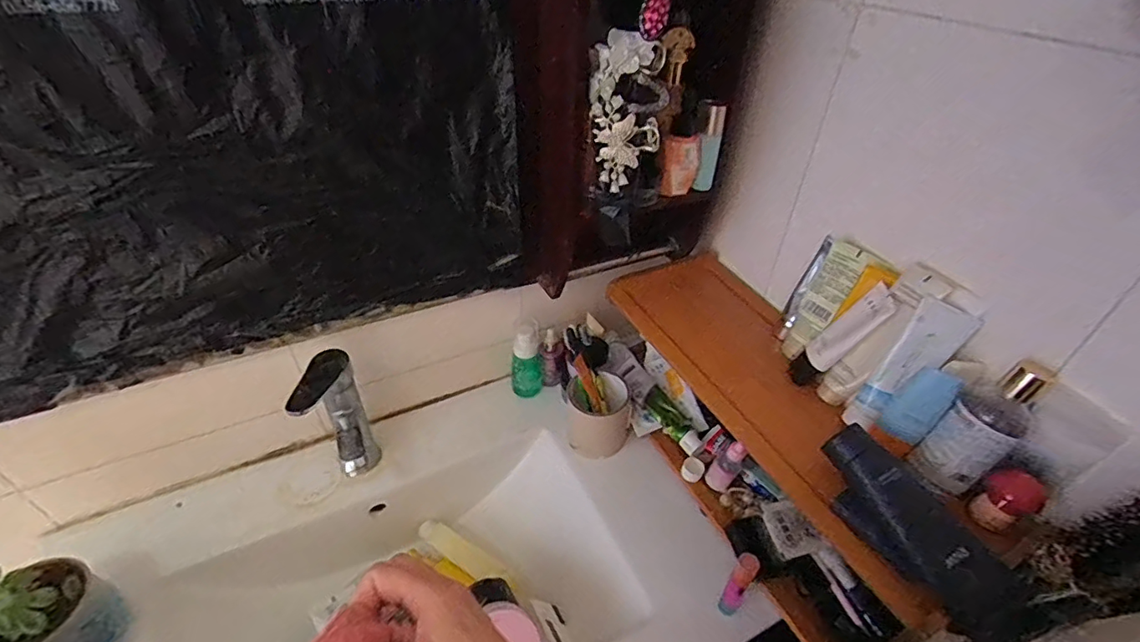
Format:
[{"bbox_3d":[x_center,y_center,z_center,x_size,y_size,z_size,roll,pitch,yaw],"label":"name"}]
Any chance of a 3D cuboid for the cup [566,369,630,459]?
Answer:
[{"bbox_3d":[0.043,0.132,0.730,0.091,0.094,0.075,-7,40,-13],"label":"cup"}]

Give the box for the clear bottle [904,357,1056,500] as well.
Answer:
[{"bbox_3d":[0.378,0.098,0.475,0.048,0.142,0.054,12,27,-42],"label":"clear bottle"}]

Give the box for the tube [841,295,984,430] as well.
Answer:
[{"bbox_3d":[0.334,0.048,0.524,0.036,0.154,0.042,15,27,-38],"label":"tube"}]

